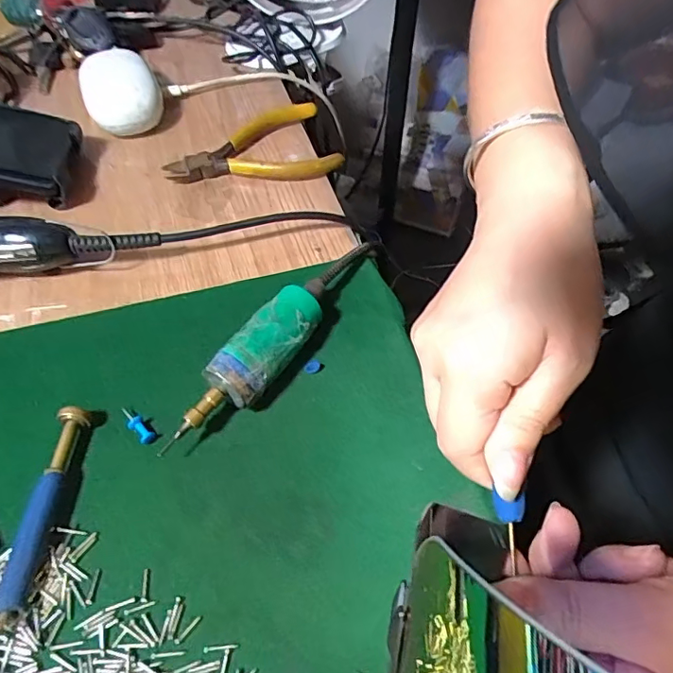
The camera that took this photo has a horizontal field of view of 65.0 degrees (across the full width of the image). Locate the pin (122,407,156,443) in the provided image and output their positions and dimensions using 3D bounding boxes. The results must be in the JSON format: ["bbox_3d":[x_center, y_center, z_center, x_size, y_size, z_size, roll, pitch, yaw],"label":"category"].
[{"bbox_3d":[-0.096,0.042,0.253,0.023,0.006,0.007,38,62,25],"label":"pin"}]

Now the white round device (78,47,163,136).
[{"bbox_3d":[-0.173,-0.195,0.422,0.055,0.032,0.100,-19,55,-13],"label":"white round device"}]

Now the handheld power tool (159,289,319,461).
[{"bbox_3d":[-0.042,0.016,0.258,0.025,0.029,0.097,26,58,19],"label":"handheld power tool"}]

